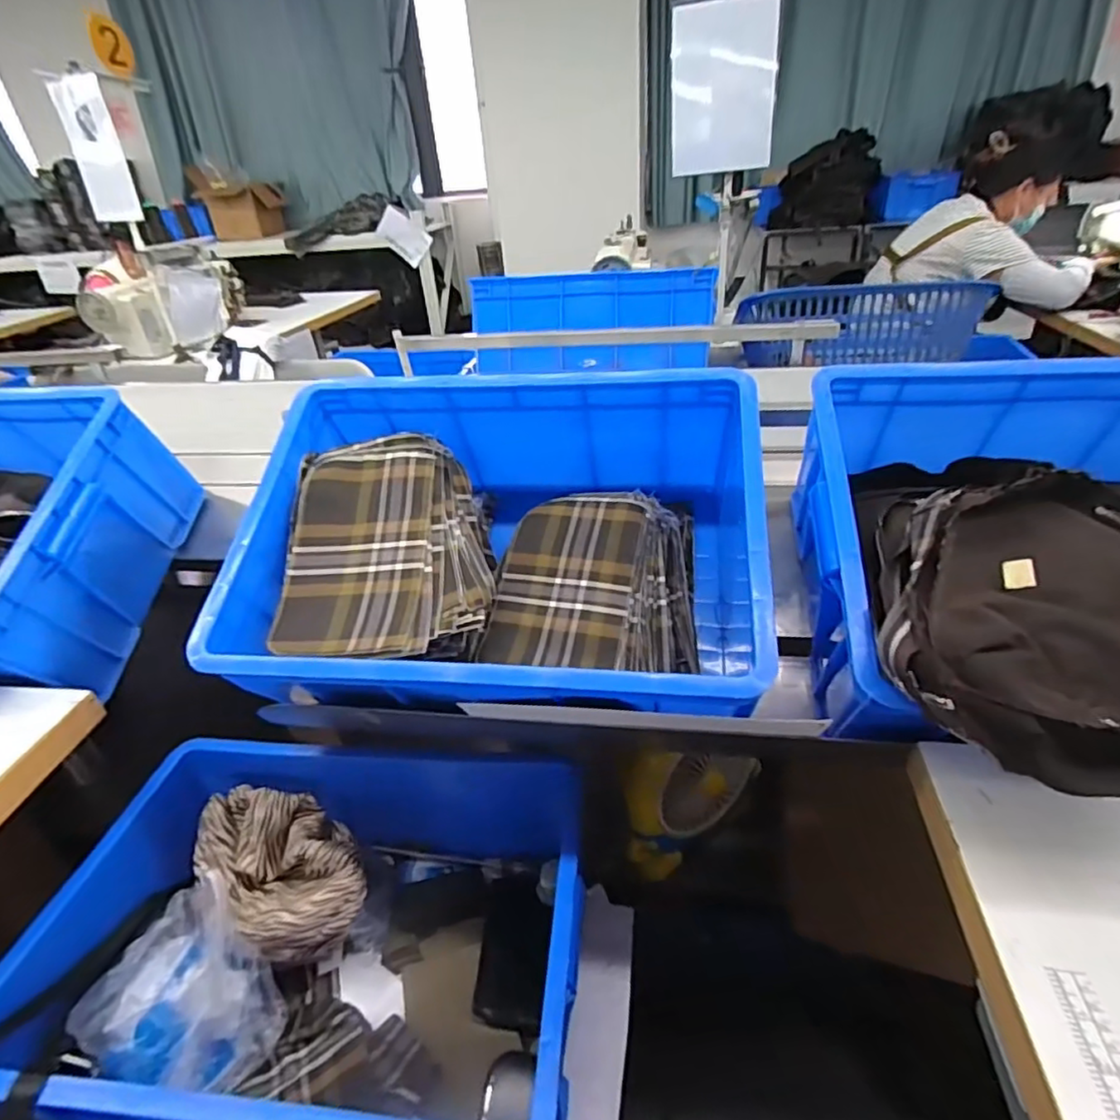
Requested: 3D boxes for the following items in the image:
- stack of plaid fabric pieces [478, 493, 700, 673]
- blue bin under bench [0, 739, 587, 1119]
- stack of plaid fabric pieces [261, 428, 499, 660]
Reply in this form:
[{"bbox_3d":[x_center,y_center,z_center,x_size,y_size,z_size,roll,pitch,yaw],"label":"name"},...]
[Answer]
[{"bbox_3d":[0.044,0.034,0.735,0.222,0.120,0.216,-1,61,10],"label":"stack of plaid fabric pieces"},{"bbox_3d":[-0.250,0.400,0.676,0.507,0.188,0.392,-1,34,6],"label":"blue bin under bench"},{"bbox_3d":[-0.189,-0.006,0.697,0.217,0.110,0.285,-6,60,2],"label":"stack of plaid fabric pieces"}]

